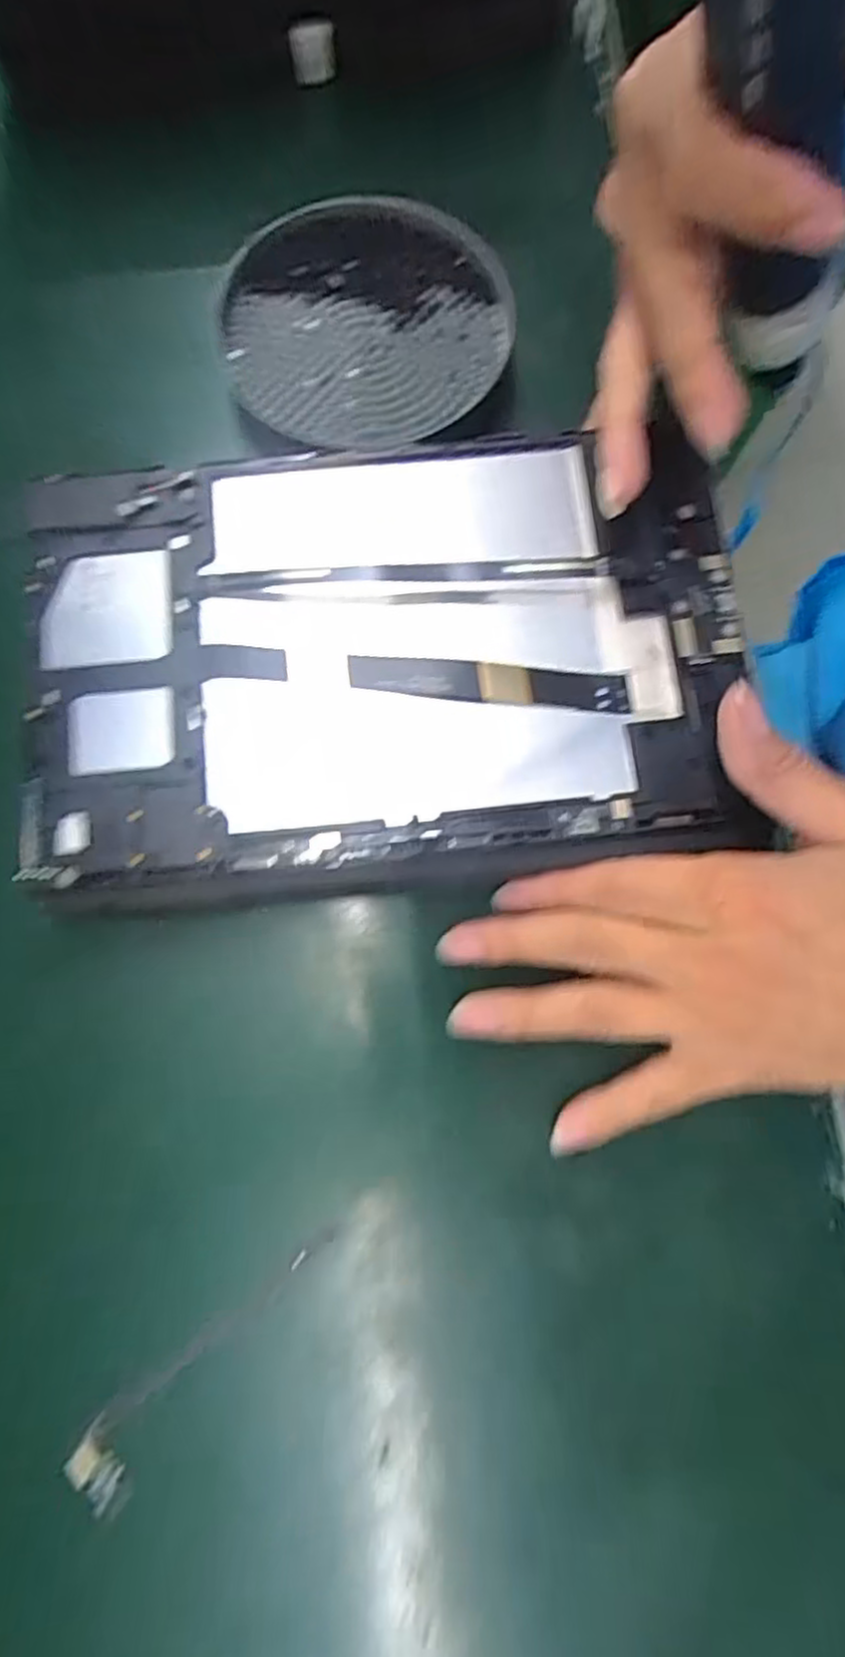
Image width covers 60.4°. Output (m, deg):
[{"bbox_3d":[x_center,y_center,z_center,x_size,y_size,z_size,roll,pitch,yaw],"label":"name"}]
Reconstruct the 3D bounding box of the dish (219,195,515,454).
[{"bbox_3d":[-0.023,-0.202,0.287,0.112,0.013,0.103,-36,81,-7],"label":"dish"}]

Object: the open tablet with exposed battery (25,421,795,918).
[{"bbox_3d":[-0.014,-0.061,0.246,0.235,0.013,0.157,-5,79,-1],"label":"open tablet with exposed battery"}]

